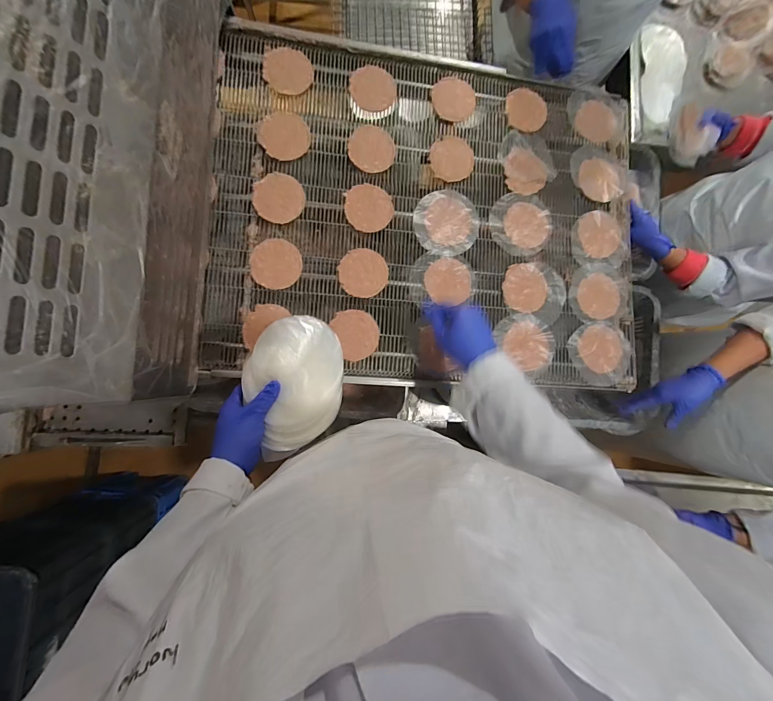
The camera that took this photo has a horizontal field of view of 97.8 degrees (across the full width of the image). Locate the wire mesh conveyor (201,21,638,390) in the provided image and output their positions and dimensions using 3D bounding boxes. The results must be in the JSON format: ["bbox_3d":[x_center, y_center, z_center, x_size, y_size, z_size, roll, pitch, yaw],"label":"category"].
[{"bbox_3d":[0.098,-0.258,0.630,0.785,0.072,0.616,3,86,-3],"label":"wire mesh conveyor"}]

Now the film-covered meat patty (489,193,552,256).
[{"bbox_3d":[0.257,-0.242,0.650,0.119,0.008,0.117,0,86,-3],"label":"film-covered meat patty"}]

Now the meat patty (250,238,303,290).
[{"bbox_3d":[-0.189,-0.148,0.577,0.082,0.020,0.081,0,86,-3],"label":"meat patty"}]

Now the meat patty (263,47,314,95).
[{"bbox_3d":[-0.180,-0.511,0.614,0.082,0.004,0.096,-42,90,-5],"label":"meat patty"}]

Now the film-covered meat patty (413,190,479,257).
[{"bbox_3d":[0.113,-0.237,0.629,0.119,0.009,0.120,-8,87,-4],"label":"film-covered meat patty"}]

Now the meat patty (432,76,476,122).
[{"bbox_3d":[0.130,-0.485,0.646,0.083,0.006,0.089,0,86,-3],"label":"meat patty"}]

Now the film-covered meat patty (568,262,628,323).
[{"bbox_3d":[0.413,-0.112,0.656,0.125,0.015,0.112,-1,86,-4],"label":"film-covered meat patty"}]

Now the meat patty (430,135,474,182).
[{"bbox_3d":[0.125,-0.364,0.637,0.086,0.005,0.086,0,86,-3],"label":"meat patty"}]

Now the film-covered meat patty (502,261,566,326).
[{"bbox_3d":[0.282,-0.116,0.635,0.125,0.012,0.103,22,85,-2],"label":"film-covered meat patty"}]

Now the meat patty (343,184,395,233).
[{"bbox_3d":[-0.031,-0.259,0.612,0.086,0.004,0.088,-6,87,-4],"label":"meat patty"}]

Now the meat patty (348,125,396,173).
[{"bbox_3d":[-0.026,-0.372,0.620,0.083,0.004,0.087,-3,87,-4],"label":"meat patty"}]

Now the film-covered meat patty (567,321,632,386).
[{"bbox_3d":[0.410,0.005,0.644,0.127,0.021,0.116,3,86,-3],"label":"film-covered meat patty"}]

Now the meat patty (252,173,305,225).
[{"bbox_3d":[-0.187,-0.265,0.589,0.082,0.015,0.085,0,86,-3],"label":"meat patty"}]

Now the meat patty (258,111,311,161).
[{"bbox_3d":[-0.182,-0.383,0.601,0.087,0.008,0.092,-3,87,-4],"label":"meat patty"}]

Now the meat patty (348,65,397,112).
[{"bbox_3d":[-0.026,-0.491,0.628,0.086,0.004,0.089,-6,87,-4],"label":"meat patty"}]

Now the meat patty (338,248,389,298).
[{"bbox_3d":[-0.040,-0.138,0.599,0.085,0.009,0.086,-3,87,-4],"label":"meat patty"}]

